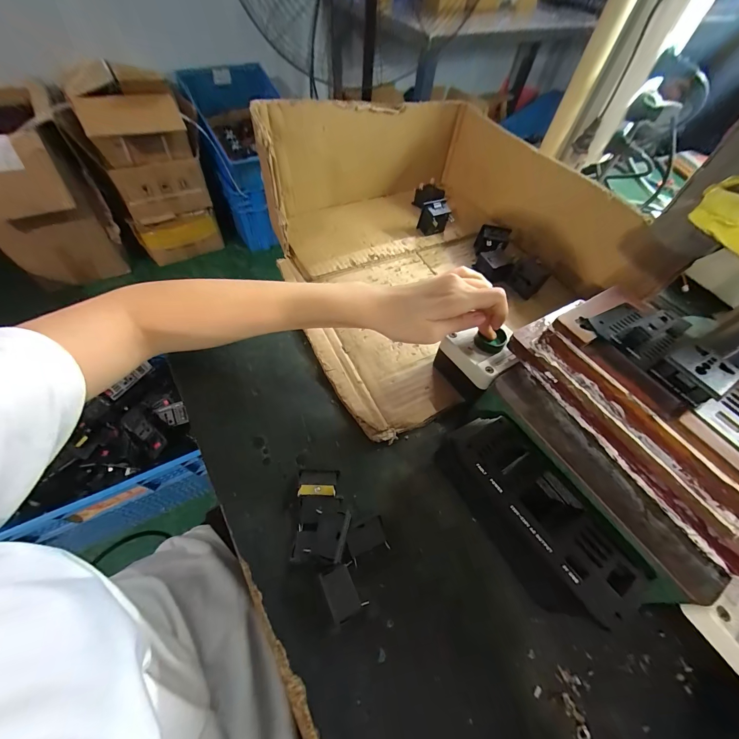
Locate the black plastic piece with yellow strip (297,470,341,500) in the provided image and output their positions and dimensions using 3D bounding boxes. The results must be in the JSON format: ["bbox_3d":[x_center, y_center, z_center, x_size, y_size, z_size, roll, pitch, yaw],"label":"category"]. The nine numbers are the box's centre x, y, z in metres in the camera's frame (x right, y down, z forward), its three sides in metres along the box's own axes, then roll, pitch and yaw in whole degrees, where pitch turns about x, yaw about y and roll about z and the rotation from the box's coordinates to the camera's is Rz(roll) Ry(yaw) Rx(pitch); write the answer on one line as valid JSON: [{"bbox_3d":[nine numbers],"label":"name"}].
[{"bbox_3d":[-0.043,0.098,0.272,0.034,0.020,0.025,1,58,-3],"label":"black plastic piece with yellow strip"}]

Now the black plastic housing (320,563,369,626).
[{"bbox_3d":[-0.020,0.164,0.236,0.023,0.012,0.034,-23,62,-17],"label":"black plastic housing"}]

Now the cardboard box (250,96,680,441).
[{"bbox_3d":[0.080,-0.184,0.404,0.392,0.139,0.411,-22,62,-16],"label":"cardboard box"}]

